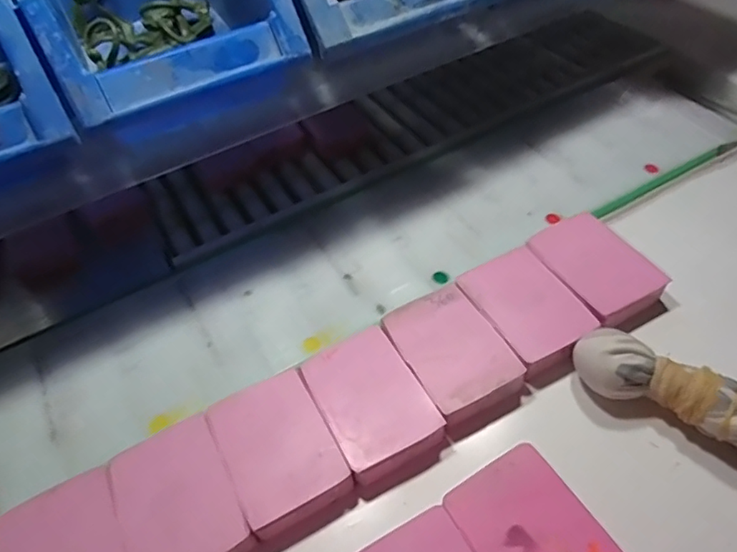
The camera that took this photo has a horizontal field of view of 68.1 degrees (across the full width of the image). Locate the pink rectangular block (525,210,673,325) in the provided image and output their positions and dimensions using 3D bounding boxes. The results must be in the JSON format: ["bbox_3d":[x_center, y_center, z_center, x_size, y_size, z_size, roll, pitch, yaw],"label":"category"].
[{"bbox_3d":[0.142,-0.004,0.343,0.055,0.017,0.074,-24,53,-15],"label":"pink rectangular block"}]

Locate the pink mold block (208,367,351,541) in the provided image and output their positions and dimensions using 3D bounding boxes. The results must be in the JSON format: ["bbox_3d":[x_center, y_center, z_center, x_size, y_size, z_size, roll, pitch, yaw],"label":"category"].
[{"bbox_3d":[-0.046,0.090,0.283,0.053,0.014,0.075,-25,53,-16],"label":"pink mold block"}]

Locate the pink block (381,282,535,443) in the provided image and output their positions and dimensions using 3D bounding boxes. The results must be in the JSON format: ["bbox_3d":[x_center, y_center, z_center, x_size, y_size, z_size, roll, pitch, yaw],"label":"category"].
[{"bbox_3d":[0.049,0.044,0.312,0.054,0.015,0.079,-25,53,-15],"label":"pink block"}]

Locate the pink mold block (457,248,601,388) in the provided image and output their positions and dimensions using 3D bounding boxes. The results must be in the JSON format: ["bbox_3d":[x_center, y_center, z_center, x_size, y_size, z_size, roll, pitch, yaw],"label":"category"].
[{"bbox_3d":[0.097,0.022,0.326,0.054,0.015,0.079,-24,53,-15],"label":"pink mold block"}]

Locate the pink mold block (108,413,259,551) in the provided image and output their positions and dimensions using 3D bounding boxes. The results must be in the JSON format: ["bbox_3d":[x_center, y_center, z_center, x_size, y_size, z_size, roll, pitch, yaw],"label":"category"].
[{"bbox_3d":[-0.092,0.111,0.268,0.053,0.015,0.074,-24,53,-14],"label":"pink mold block"}]

